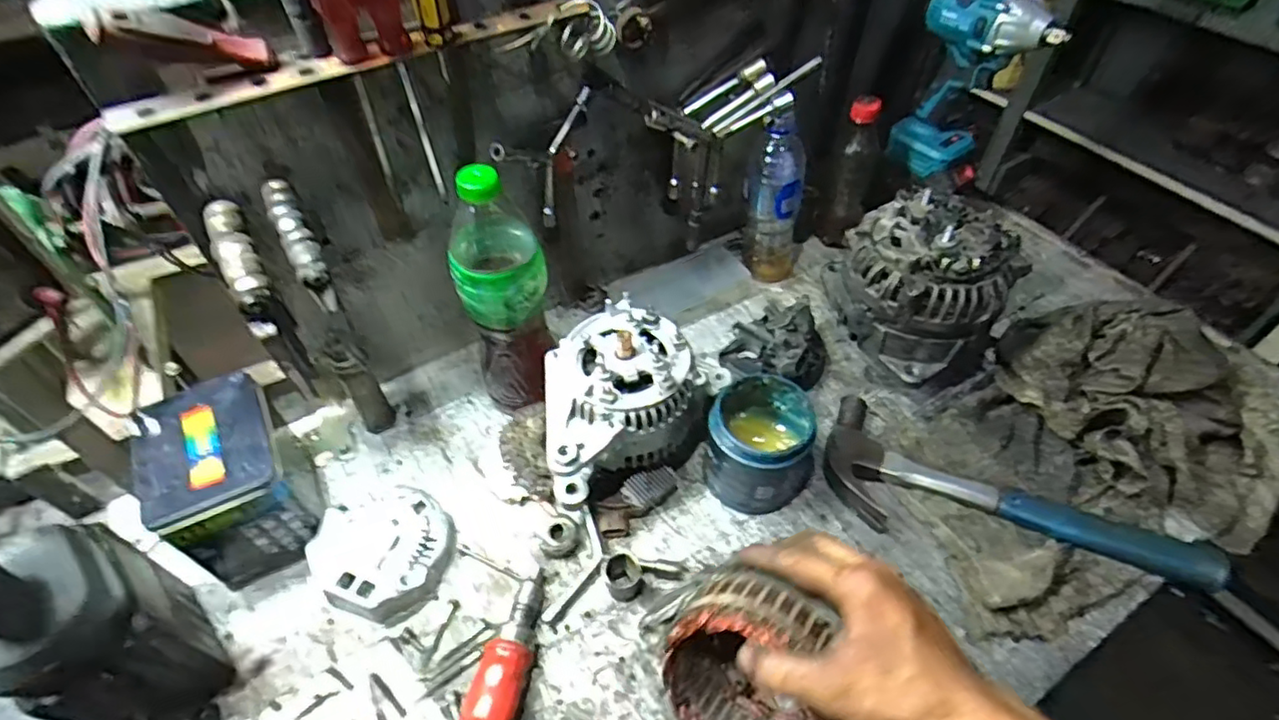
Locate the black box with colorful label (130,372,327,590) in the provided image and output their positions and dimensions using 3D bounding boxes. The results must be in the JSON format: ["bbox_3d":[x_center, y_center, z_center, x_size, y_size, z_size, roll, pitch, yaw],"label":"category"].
[{"bbox_3d":[-0.344,0.103,0.543,0.094,0.124,0.128,-22,54,-18],"label":"black box with colorful label"}]

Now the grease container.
[{"bbox_3d":[0.110,0.079,0.584,0.090,0.100,0.092,-35,59,-26],"label":"grease container"}]

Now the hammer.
[{"bbox_3d":[0.334,0.136,0.570,0.330,0.028,0.122,23,54,17],"label":"hammer"}]

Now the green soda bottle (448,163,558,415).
[{"bbox_3d":[-0.118,-0.054,0.562,0.078,0.243,0.072,-10,50,-9],"label":"green soda bottle"}]

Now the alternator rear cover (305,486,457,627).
[{"bbox_3d":[-0.223,0.163,0.550,0.113,0.034,0.113,13,51,9],"label":"alternator rear cover"}]

